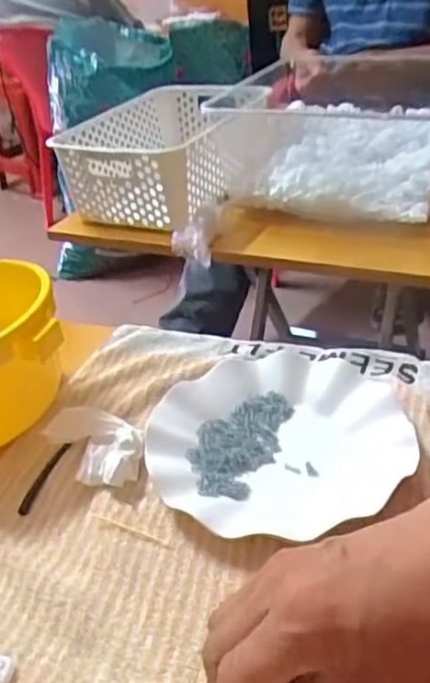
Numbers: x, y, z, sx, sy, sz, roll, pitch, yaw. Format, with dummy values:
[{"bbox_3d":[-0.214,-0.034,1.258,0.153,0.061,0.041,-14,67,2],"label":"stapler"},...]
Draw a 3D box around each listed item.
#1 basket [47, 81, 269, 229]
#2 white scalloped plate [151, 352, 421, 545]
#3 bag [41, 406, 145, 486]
[{"bbox_3d":[-0.066,-0.271,0.914,0.199,0.106,0.315,8,36,22],"label":"basket"},{"bbox_3d":[0.045,0.066,0.470,0.182,0.026,0.167,-5,33,3],"label":"white scalloped plate"},{"bbox_3d":[-0.091,0.075,0.465,0.072,0.024,0.062,-7,33,0],"label":"bag"}]

